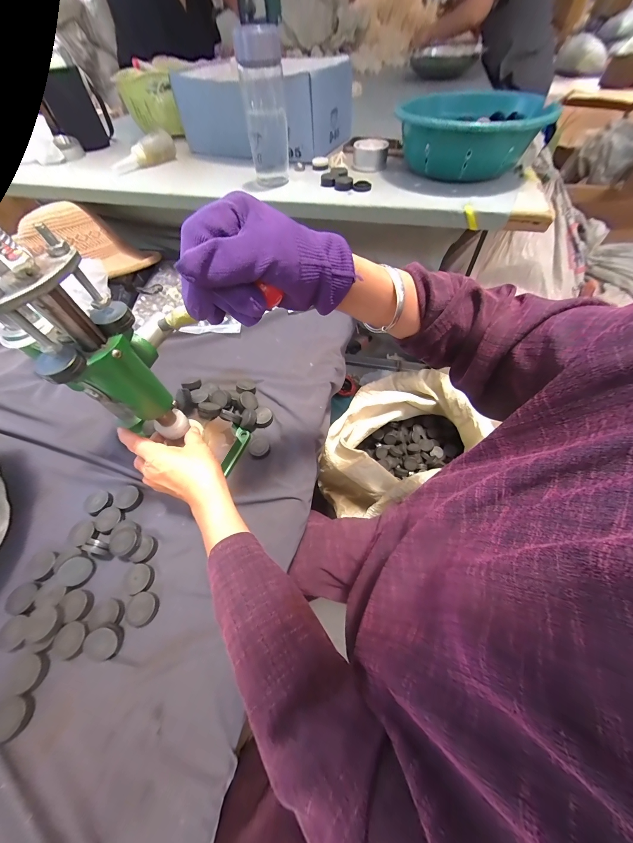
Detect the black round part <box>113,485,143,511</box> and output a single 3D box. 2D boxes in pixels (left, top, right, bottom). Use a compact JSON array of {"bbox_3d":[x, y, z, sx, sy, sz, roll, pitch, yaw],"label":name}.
[{"bbox_3d":[-0.270,0.109,0.397,0.037,0.008,0.032,19,60,13],"label":"black round part"}]

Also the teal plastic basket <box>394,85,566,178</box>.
[{"bbox_3d":[0.269,-0.511,0.500,0.244,0.084,0.248,14,59,11],"label":"teal plastic basket"}]

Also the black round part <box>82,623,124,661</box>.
[{"bbox_3d":[-0.235,0.244,0.307,0.034,0.012,0.034,1,82,-10],"label":"black round part"}]

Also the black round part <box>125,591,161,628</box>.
[{"bbox_3d":[-0.205,0.220,0.326,0.035,0.005,0.033,-1,57,1],"label":"black round part"}]

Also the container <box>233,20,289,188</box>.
[{"bbox_3d":[-0.084,-0.519,0.467,0.067,0.170,0.062,-8,58,-3],"label":"container"}]

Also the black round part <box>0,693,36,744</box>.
[{"bbox_3d":[-0.303,0.297,0.277,0.031,0.013,0.031,-1,57,1],"label":"black round part"}]

